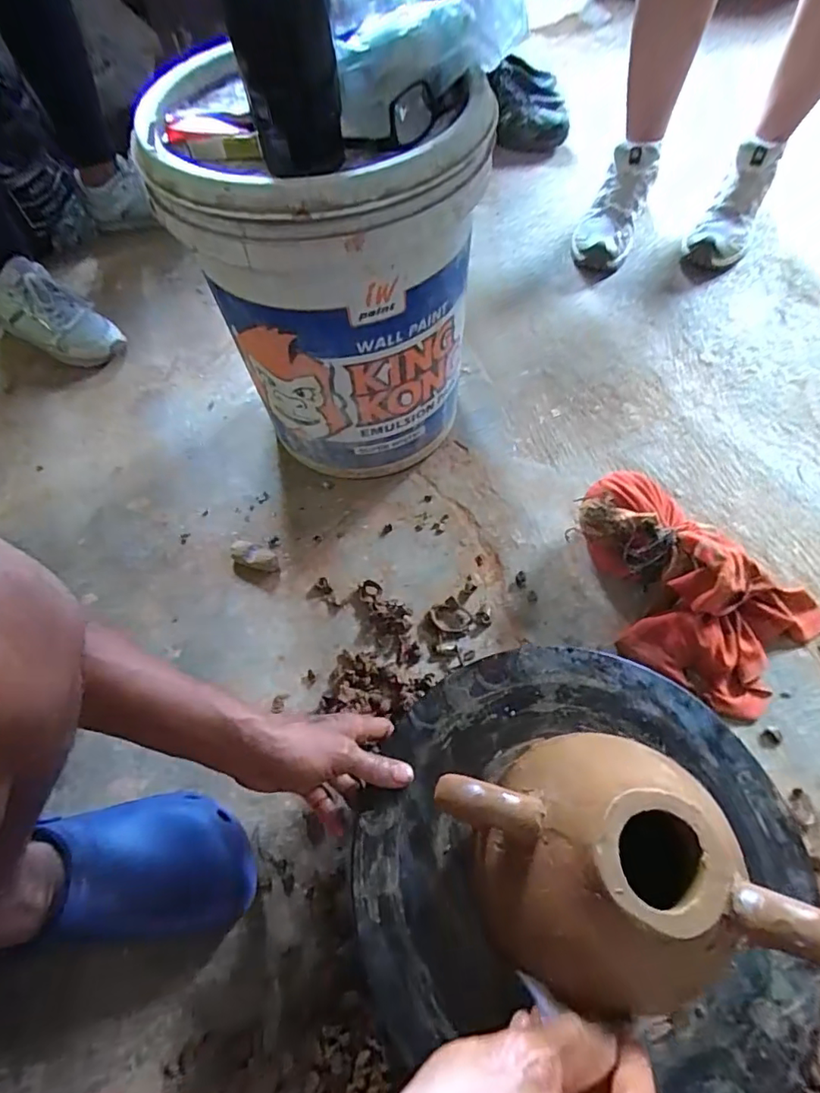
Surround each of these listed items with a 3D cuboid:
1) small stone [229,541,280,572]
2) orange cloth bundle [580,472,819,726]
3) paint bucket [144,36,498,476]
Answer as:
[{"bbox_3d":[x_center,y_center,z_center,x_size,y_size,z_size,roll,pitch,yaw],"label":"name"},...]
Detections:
[{"bbox_3d":[-0.192,0.014,0.657,0.063,0.019,0.026,16,62,12],"label":"small stone"},{"bbox_3d":[0.298,0.038,0.575,0.273,0.083,0.191,40,69,22],"label":"orange cloth bundle"},{"bbox_3d":[-0.080,-0.289,0.620,0.278,0.378,0.270,-13,60,-4],"label":"paint bucket"}]

